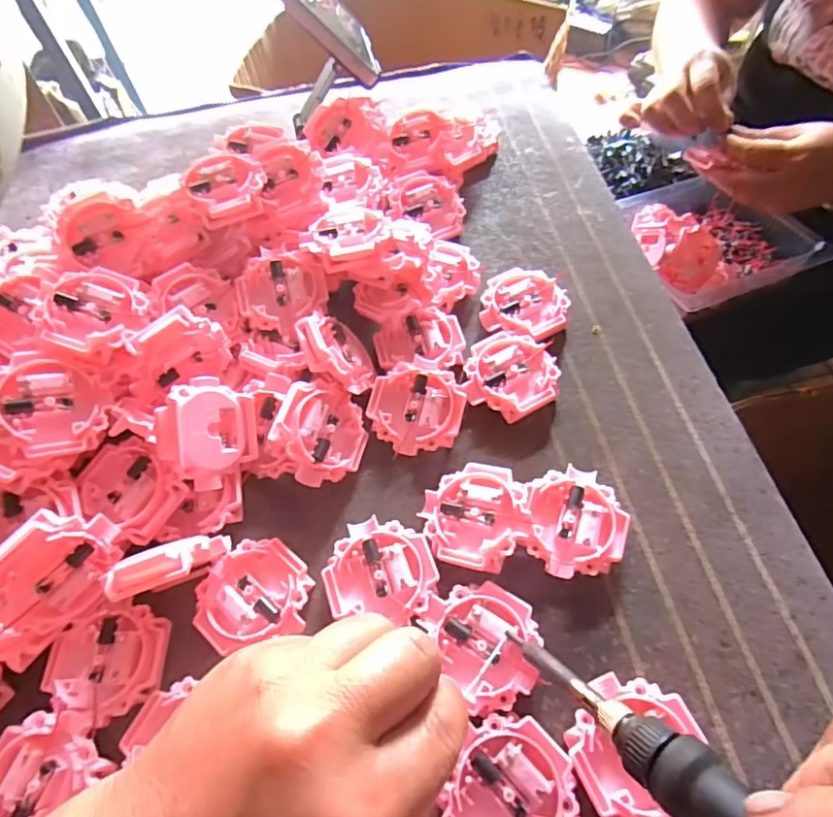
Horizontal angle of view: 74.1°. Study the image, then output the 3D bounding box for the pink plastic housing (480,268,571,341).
[{"bbox_3d":[0.068,-0.063,0.347,0.052,0.016,0.052,7,61,8],"label":"pink plastic housing"}]

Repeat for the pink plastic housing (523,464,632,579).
[{"bbox_3d":[0.079,0.058,0.276,0.046,0.015,0.052,-1,60,4],"label":"pink plastic housing"}]

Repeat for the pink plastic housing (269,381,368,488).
[{"bbox_3d":[-0.050,0.013,0.292,0.012,0.049,0.052,-11,88,42],"label":"pink plastic housing"}]

